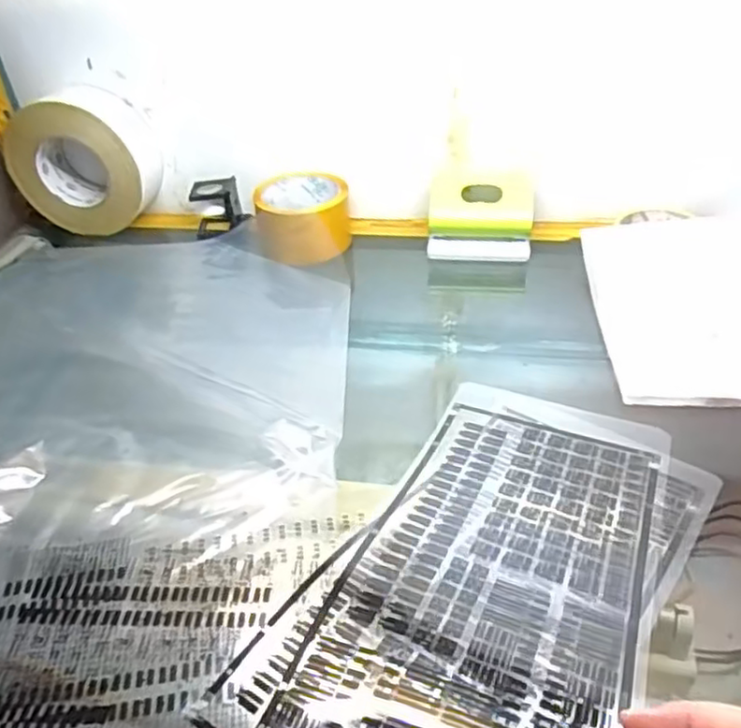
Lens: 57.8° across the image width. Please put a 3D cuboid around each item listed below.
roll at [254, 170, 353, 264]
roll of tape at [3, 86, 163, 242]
[{"bbox_3d":[-0.067,-0.144,0.670,0.093,0.057,0.100,-6,38,-3],"label":"roll"},{"bbox_3d":[-0.295,-0.204,0.701,0.141,0.141,0.062,1,38,5],"label":"roll of tape"}]

